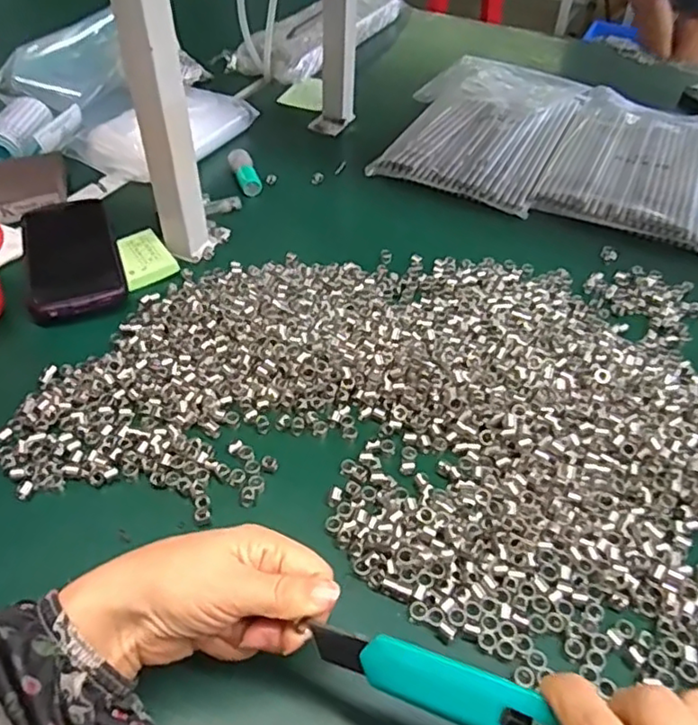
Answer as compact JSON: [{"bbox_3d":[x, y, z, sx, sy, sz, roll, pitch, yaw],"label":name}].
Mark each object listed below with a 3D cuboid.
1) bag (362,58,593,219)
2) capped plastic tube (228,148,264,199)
[{"bbox_3d":[0.167,-0.300,0.780,0.198,0.024,0.319,20,48,18],"label":"bag"},{"bbox_3d":[-0.113,-0.208,0.679,0.023,0.021,0.061,-16,63,-17],"label":"capped plastic tube"}]

